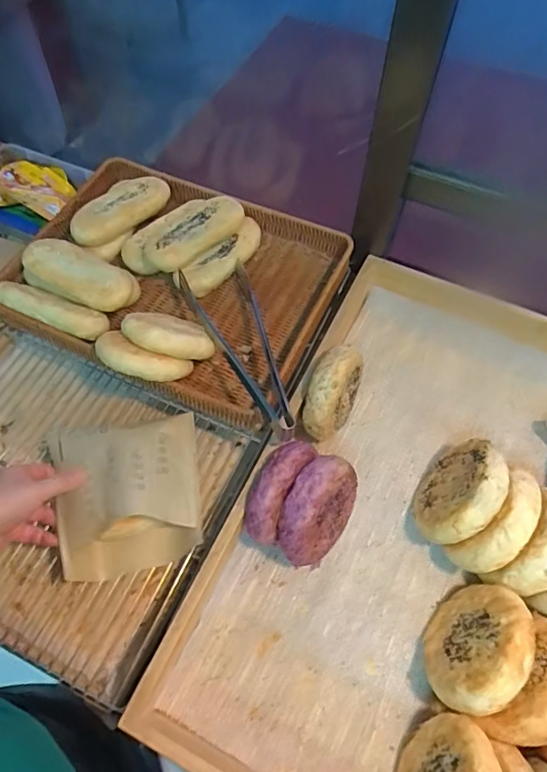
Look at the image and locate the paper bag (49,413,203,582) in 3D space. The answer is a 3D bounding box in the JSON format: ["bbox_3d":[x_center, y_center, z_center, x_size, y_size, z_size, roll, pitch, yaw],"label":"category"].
[{"bbox_3d":[-0.155,0.107,0.525,0.152,0.058,0.161,-11,62,-7],"label":"paper bag"}]

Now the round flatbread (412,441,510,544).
[{"bbox_3d":[0.201,0.114,0.539,0.028,0.116,0.113,36,32,-8],"label":"round flatbread"}]

